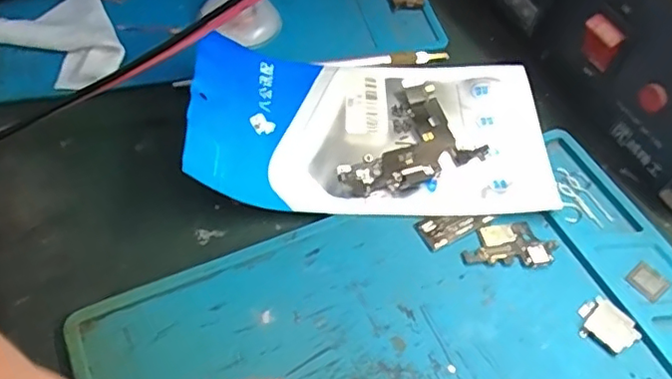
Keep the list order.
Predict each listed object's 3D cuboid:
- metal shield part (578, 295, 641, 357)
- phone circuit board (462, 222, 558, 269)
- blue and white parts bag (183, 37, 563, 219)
[{"bbox_3d":[0.110,0.055,0.243,0.020,0.004,0.022,-34,63,-24],"label":"metal shield part"},{"bbox_3d":[0.076,0.023,0.262,0.040,0.004,0.021,5,55,0],"label":"phone circuit board"},{"bbox_3d":[0.020,-0.033,0.278,0.163,0.033,0.087,0,55,-3],"label":"blue and white parts bag"}]

